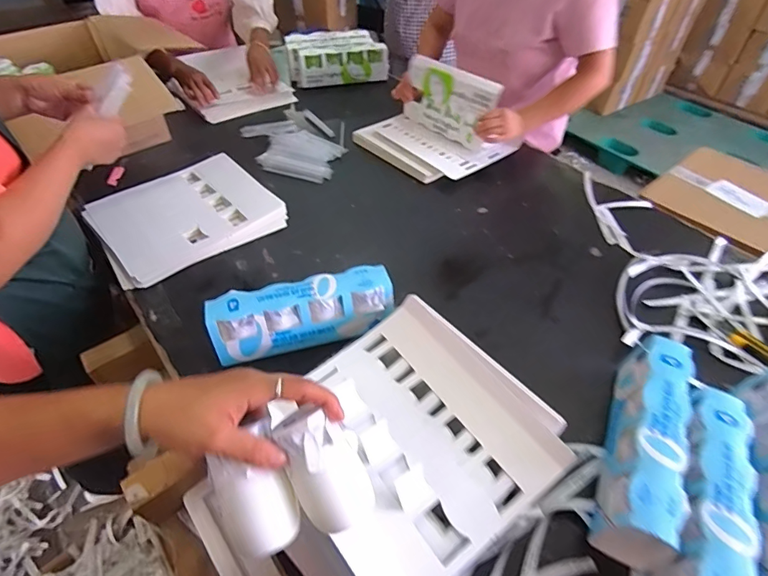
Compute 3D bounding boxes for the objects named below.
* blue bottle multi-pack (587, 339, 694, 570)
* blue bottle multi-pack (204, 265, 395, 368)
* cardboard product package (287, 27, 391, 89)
[{"bbox_3d":[0.328,0.190,0.548,0.068,0.098,0.275,21,50,17],"label":"blue bottle multi-pack"},{"bbox_3d":[-0.123,0.042,0.671,0.270,0.091,0.074,-13,49,-13],"label":"blue bottle multi-pack"},{"bbox_3d":[-0.154,-0.742,1.390,0.309,0.092,0.166,-10,48,-10],"label":"cardboard product package"}]

